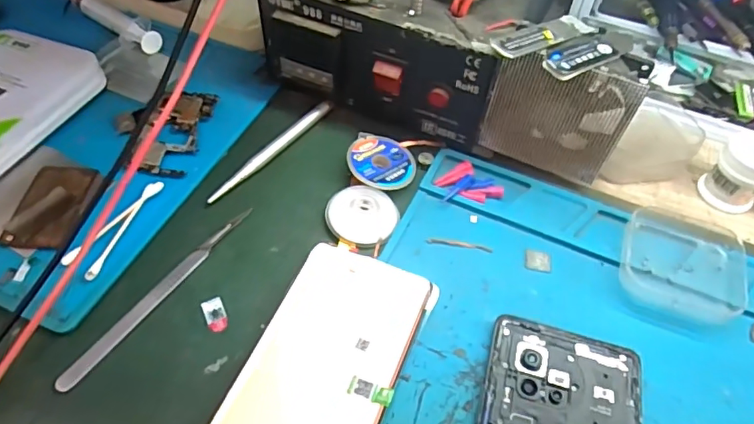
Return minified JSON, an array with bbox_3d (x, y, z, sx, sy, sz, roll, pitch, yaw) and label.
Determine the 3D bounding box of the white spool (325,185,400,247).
[{"bbox_3d":[-0.009,0.000,0.316,0.043,0.009,0.039,22,55,14],"label":"white spool"}]

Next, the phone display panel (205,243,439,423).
[{"bbox_3d":[-0.031,0.088,0.252,0.081,0.006,0.160,16,54,10],"label":"phone display panel"}]

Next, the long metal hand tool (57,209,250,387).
[{"bbox_3d":[-0.119,0.042,0.286,0.010,0.004,0.131,28,57,18],"label":"long metal hand tool"}]

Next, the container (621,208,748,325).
[{"bbox_3d":[0.175,0.027,0.296,0.061,0.016,0.069,18,54,11],"label":"container"}]

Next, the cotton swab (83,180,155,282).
[{"bbox_3d":[-0.150,0.010,0.304,0.006,0.007,0.070,14,53,8],"label":"cotton swab"}]

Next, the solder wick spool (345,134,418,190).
[{"bbox_3d":[0.003,-0.032,0.339,0.044,0.011,0.043,1,53,-1],"label":"solder wick spool"}]

